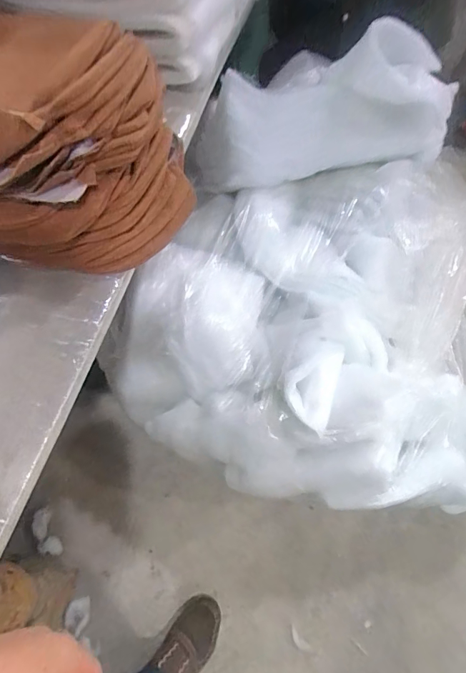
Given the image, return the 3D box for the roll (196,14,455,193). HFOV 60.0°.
[{"bbox_3d":[0.203,-0.450,0.855,0.532,0.274,0.199,-2,64,-2],"label":"roll"}]

